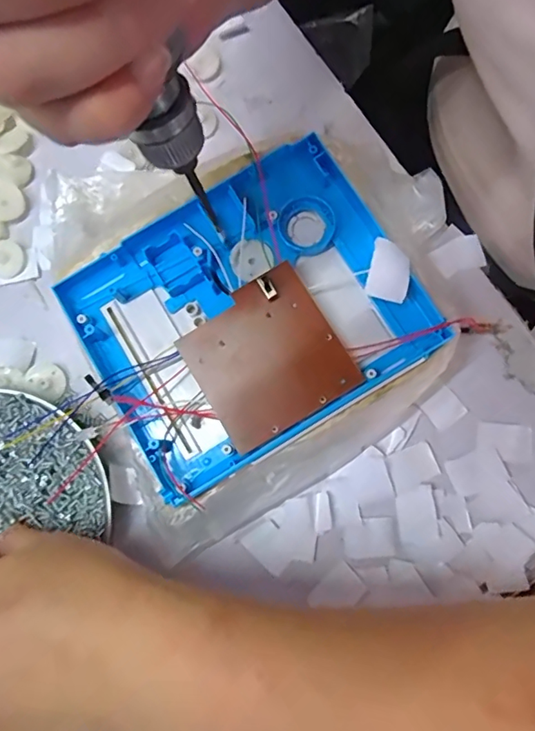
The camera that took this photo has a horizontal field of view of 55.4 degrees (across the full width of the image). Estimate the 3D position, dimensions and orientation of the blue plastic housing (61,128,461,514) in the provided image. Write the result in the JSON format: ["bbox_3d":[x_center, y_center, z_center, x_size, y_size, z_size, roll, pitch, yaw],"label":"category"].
[{"bbox_3d":[-0.011,-0.025,0.277,0.164,0.041,0.133,-30,80,-6],"label":"blue plastic housing"}]

